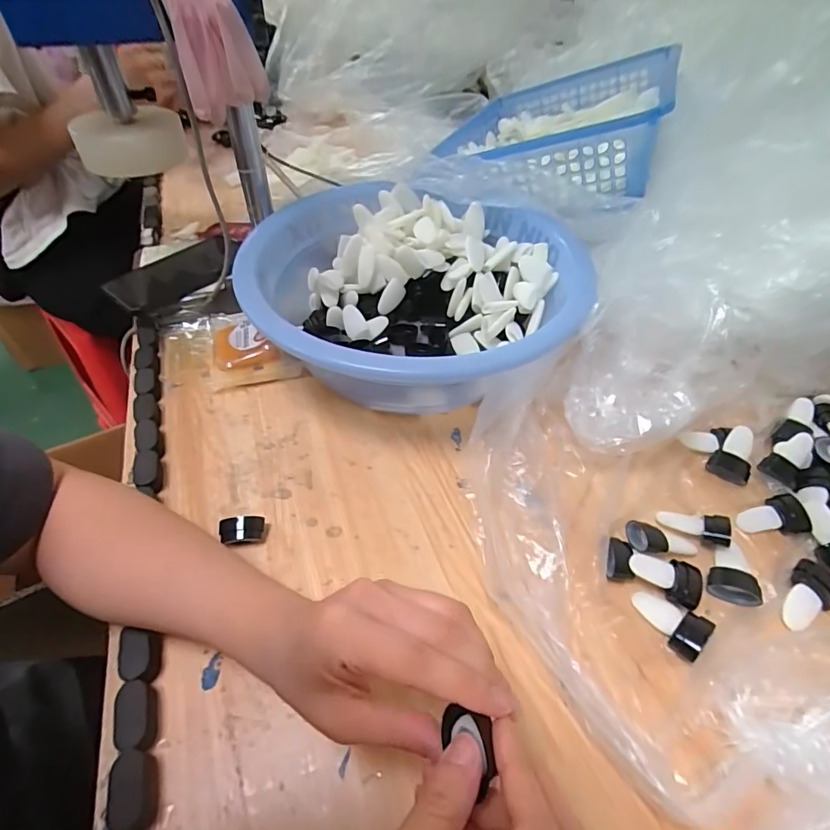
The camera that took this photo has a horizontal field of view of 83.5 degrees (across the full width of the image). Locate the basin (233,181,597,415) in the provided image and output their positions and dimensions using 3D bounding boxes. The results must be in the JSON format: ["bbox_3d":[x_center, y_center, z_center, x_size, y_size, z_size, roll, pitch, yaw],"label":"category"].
[{"bbox_3d":[-0.003,-0.130,0.503,0.328,0.116,0.343,1,49,-1],"label":"basin"}]

